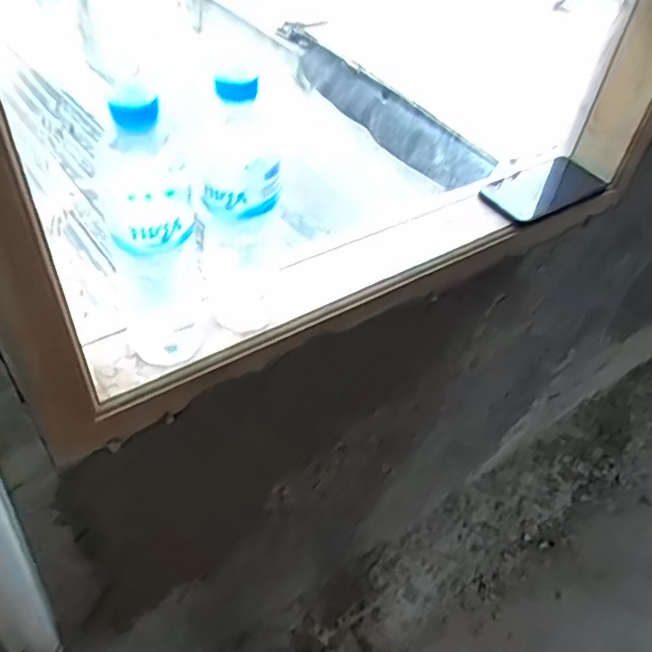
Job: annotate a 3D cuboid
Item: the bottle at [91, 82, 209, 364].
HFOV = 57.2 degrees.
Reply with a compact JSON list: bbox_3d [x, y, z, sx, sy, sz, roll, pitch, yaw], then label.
[{"bbox_3d":[-0.134,-0.064,0.464,0.077,0.233,0.066,-19,51,-17],"label":"bottle"}]

